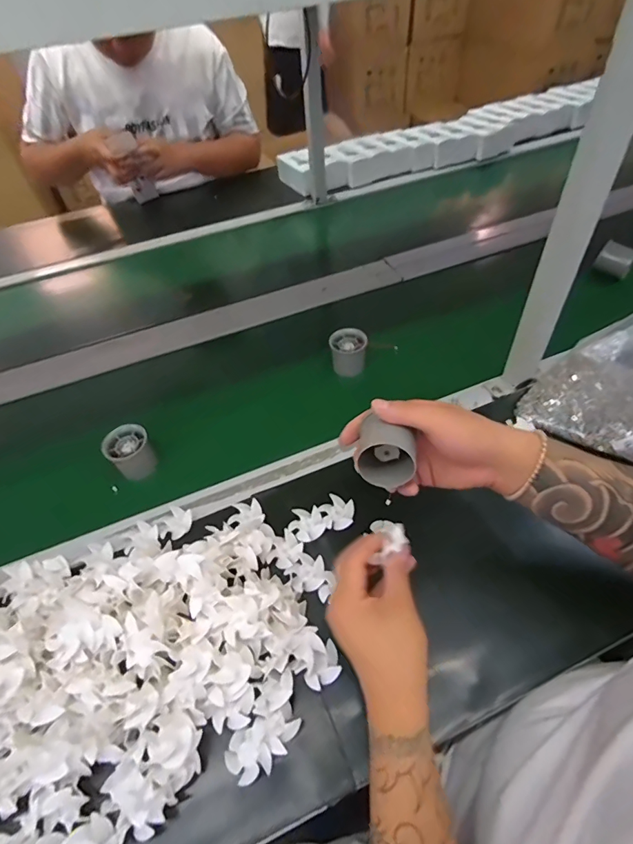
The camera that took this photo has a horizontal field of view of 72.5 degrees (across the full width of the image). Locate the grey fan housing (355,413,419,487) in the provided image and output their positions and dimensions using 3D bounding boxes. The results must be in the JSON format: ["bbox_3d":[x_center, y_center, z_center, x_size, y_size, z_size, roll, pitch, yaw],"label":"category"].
[{"bbox_3d":[0.061,0.027,0.383,0.046,0.042,0.046,1,52,7],"label":"grey fan housing"}]

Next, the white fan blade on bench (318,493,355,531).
[{"bbox_3d":[0.024,0.108,0.516,0.041,0.008,0.041,-3,52,3],"label":"white fan blade on bench"}]

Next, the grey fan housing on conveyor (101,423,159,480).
[{"bbox_3d":[-0.248,0.047,0.586,0.059,0.073,0.054,-40,58,-23],"label":"grey fan housing on conveyor"}]

